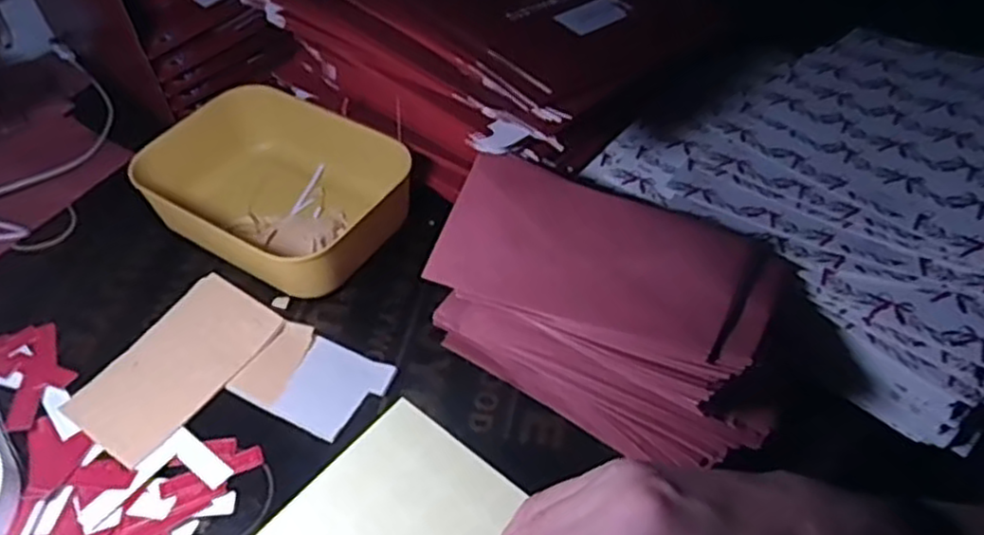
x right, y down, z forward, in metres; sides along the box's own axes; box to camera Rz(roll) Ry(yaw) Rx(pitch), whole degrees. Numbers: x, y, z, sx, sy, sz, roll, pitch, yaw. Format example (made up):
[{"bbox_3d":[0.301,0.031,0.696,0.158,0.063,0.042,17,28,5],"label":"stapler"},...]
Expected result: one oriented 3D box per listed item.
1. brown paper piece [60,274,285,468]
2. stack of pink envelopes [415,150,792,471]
[{"bbox_3d":[-0.210,0.063,0.490,0.075,0.007,0.128,28,59,22],"label":"brown paper piece"},{"bbox_3d":[0.073,0.021,0.461,0.203,0.101,0.125,30,55,24],"label":"stack of pink envelopes"}]

